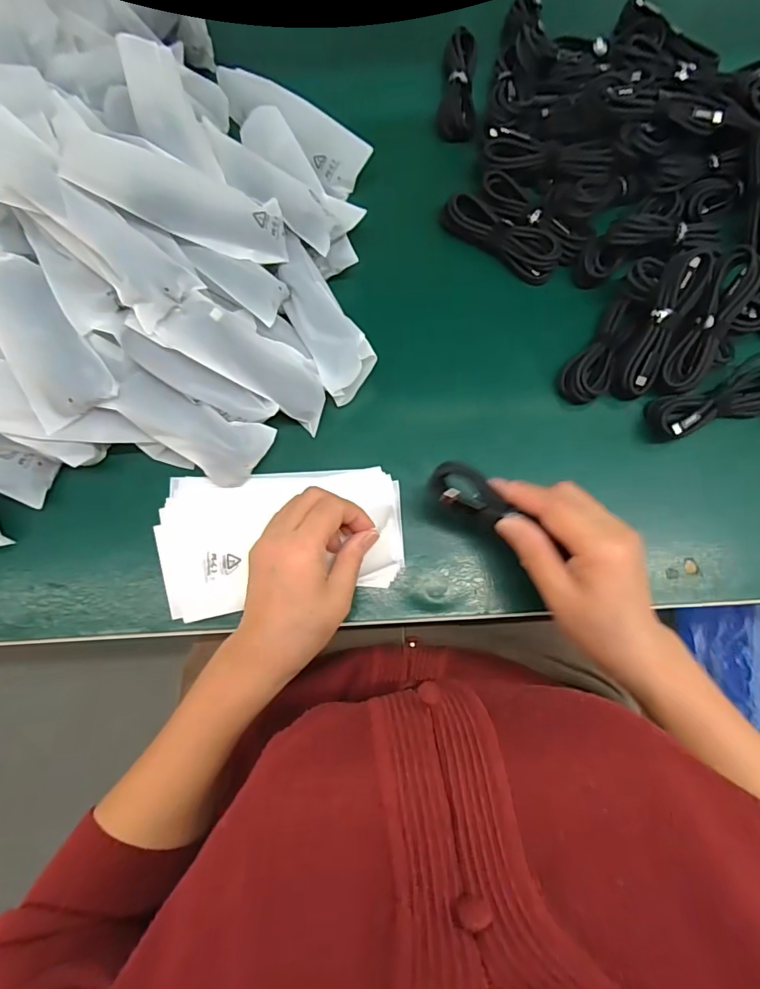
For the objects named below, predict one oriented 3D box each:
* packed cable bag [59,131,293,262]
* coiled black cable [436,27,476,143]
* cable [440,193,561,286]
[{"bbox_3d":[-0.134,-0.202,0.342,0.146,0.013,0.046,-1,121,-37],"label":"packed cable bag"},{"bbox_3d":[0.072,-0.377,0.451,0.032,0.020,0.100,3,80,-1],"label":"coiled black cable"},{"bbox_3d":[0.106,-0.225,0.423,0.106,0.020,0.035,32,81,4],"label":"cable"}]

